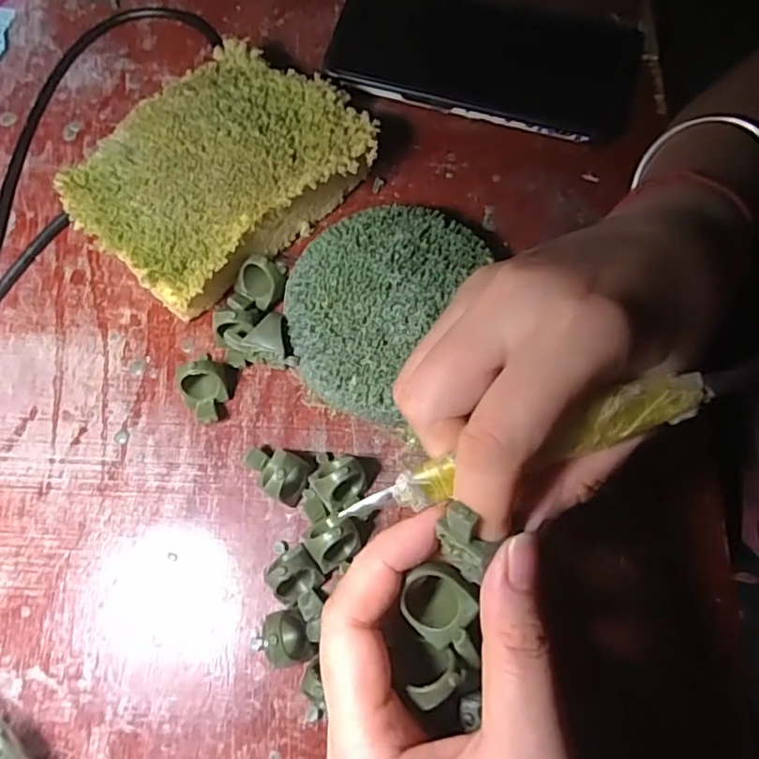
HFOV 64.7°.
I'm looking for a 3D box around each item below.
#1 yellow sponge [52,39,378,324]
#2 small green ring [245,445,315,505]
[{"bbox_3d":[-0.075,-0.100,0.298,0.093,0.043,0.133,42,77,12],"label":"yellow sponge"},{"bbox_3d":[-0.046,0.039,0.264,0.029,0.024,0.023,31,75,9],"label":"small green ring"}]

